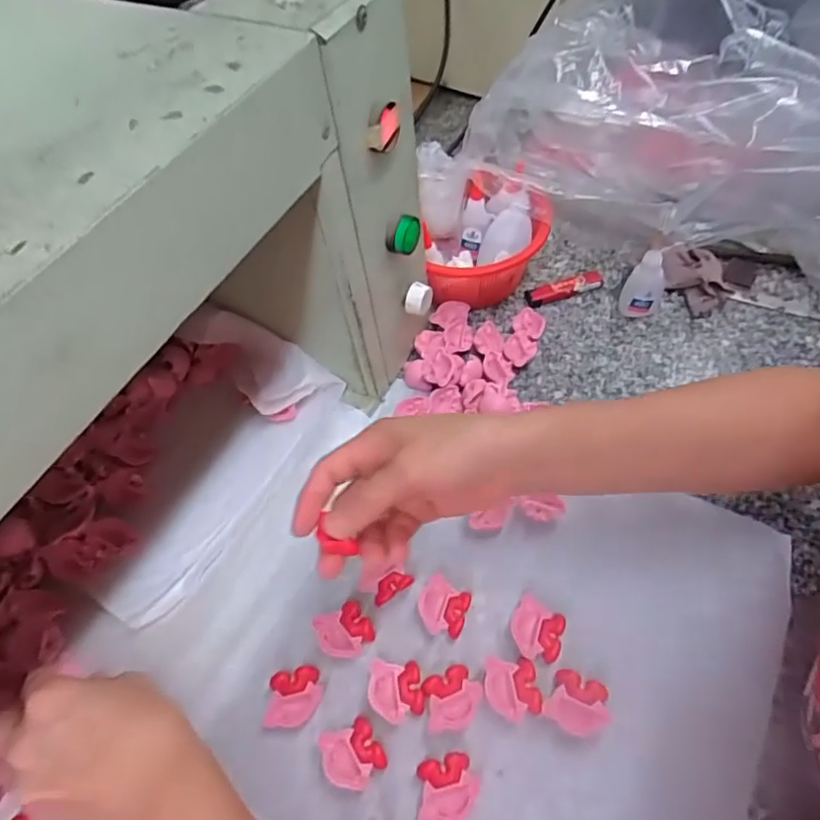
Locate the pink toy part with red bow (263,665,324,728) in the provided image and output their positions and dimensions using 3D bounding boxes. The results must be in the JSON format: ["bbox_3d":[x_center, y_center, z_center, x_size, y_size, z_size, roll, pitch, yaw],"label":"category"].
[{"bbox_3d":[-0.074,0.183,0.359,0.033,0.006,0.034,-5,56,2],"label":"pink toy part with red bow"}]

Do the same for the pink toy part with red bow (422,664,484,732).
[{"bbox_3d":[0.027,0.182,0.354,0.036,0.015,0.034,-11,56,-2],"label":"pink toy part with red bow"}]

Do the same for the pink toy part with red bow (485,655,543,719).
[{"bbox_3d":[0.064,0.175,0.353,0.032,0.014,0.034,-9,56,-1],"label":"pink toy part with red bow"}]

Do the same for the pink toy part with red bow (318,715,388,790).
[{"bbox_3d":[-0.035,0.208,0.339,0.034,0.011,0.036,-2,56,3],"label":"pink toy part with red bow"}]

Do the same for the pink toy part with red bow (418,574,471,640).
[{"bbox_3d":[0.023,0.134,0.385,0.034,0.010,0.037,15,58,15],"label":"pink toy part with red bow"}]

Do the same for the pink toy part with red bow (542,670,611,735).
[{"bbox_3d":[0.102,0.180,0.343,0.036,0.015,0.031,15,59,15],"label":"pink toy part with red bow"}]

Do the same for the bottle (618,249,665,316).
[{"bbox_3d":[0.211,-0.111,0.502,0.033,0.070,0.016,21,57,15],"label":"bottle"}]

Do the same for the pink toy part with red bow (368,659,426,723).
[{"bbox_3d":[-0.009,0.179,0.357,0.034,0.014,0.034,-4,56,2],"label":"pink toy part with red bow"}]

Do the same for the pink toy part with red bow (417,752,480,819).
[{"bbox_3d":[0.022,0.220,0.325,0.034,0.019,0.033,-5,56,1],"label":"pink toy part with red bow"}]

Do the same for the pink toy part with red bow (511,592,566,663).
[{"bbox_3d":[0.084,0.144,0.370,0.032,0.008,0.037,15,58,14],"label":"pink toy part with red bow"}]

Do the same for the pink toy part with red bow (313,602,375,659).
[{"bbox_3d":[-0.044,0.150,0.380,0.034,0.009,0.033,-29,58,-14],"label":"pink toy part with red bow"}]

